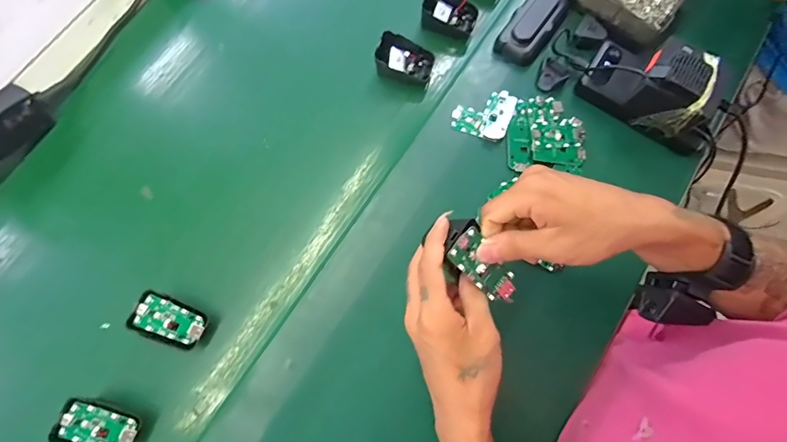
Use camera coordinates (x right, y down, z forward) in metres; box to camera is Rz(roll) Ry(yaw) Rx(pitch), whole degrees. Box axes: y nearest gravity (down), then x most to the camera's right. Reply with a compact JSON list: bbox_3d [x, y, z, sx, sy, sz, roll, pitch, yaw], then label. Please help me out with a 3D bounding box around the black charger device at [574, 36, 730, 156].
[{"bbox_3d":[0.298,-0.155,0.464,0.152,0.066,0.077,34,78,9],"label":"black charger device"}]

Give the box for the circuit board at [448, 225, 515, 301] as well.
[{"bbox_3d":[0.073,0.037,0.334,0.064,0.006,0.030,44,79,-15],"label":"circuit board"}]

